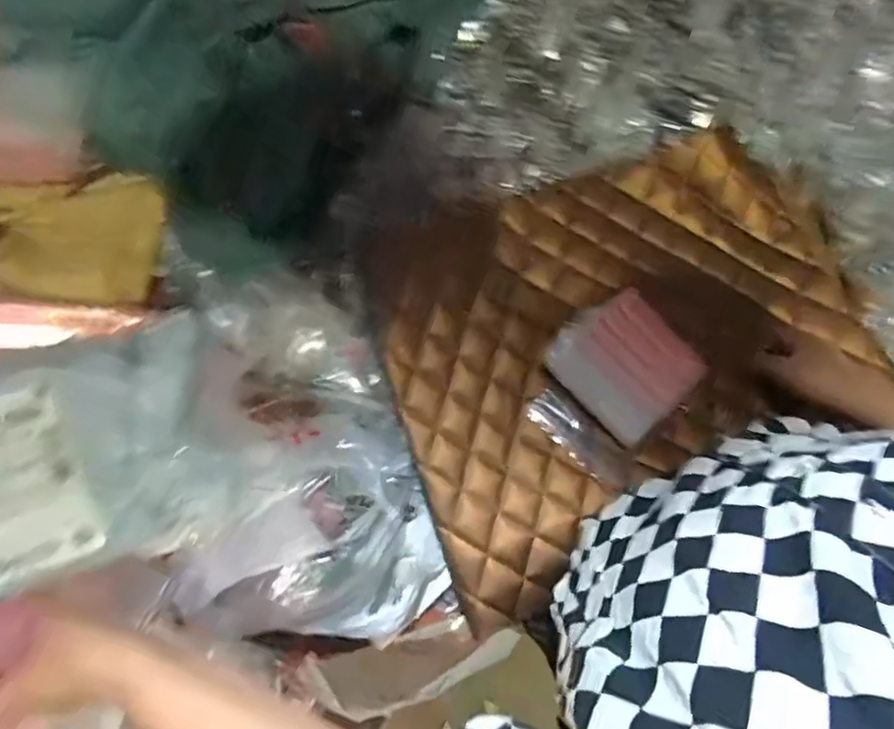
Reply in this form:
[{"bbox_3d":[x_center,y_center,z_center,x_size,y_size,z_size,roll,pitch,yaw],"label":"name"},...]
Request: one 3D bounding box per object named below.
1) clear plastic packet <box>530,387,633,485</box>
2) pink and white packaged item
[{"bbox_3d":[0.137,0.073,0.605,0.047,0.008,0.116,-42,74,-15],"label":"clear plastic packet"},{"bbox_3d":[0.189,-0.005,0.622,0.119,0.025,0.136,-41,74,-15],"label":"pink and white packaged item"}]

